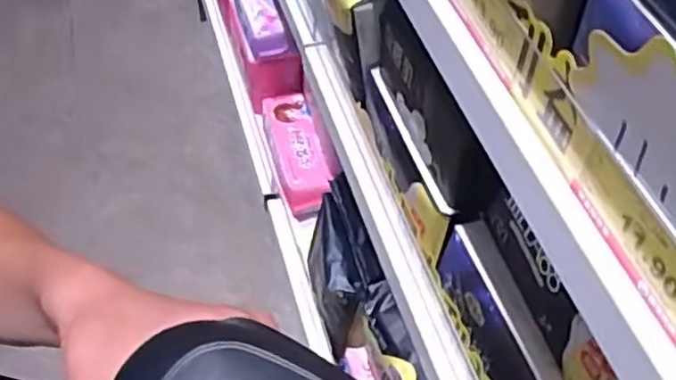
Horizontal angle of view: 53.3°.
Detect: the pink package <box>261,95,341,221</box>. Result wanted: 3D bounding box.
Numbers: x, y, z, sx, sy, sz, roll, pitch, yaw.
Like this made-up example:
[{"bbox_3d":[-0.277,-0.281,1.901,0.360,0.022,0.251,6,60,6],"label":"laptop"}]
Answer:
[{"bbox_3d":[-0.059,-0.055,0.966,0.074,0.049,0.216,-12,53,-14],"label":"pink package"}]

